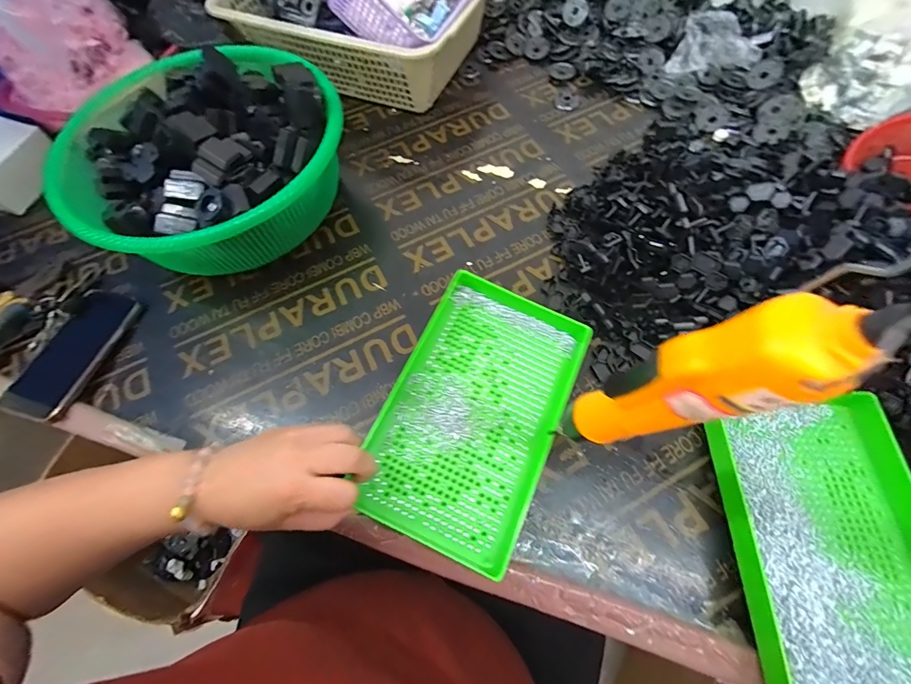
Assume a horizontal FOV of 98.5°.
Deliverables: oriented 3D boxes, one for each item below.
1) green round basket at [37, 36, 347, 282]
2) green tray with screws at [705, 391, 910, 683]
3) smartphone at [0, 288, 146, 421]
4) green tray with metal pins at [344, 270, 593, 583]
[{"bbox_3d":[-0.294,-0.221,0.499,0.303,0.137,0.293,-2,65,4],"label":"green round basket"},{"bbox_3d":[0.316,0.164,0.333,0.152,0.031,0.236,1,66,4],"label":"green tray with screws"},{"bbox_3d":[-0.450,0.010,0.469,0.083,0.015,0.160,13,64,11],"label":"smartphone"},{"bbox_3d":[0.021,0.058,0.371,0.148,0.029,0.252,25,69,5],"label":"green tray with metal pins"}]

